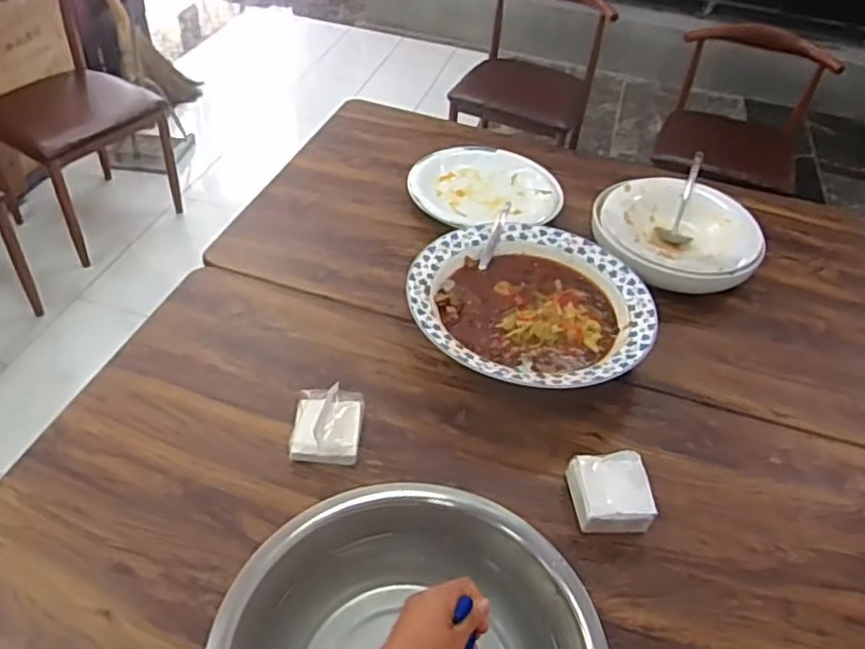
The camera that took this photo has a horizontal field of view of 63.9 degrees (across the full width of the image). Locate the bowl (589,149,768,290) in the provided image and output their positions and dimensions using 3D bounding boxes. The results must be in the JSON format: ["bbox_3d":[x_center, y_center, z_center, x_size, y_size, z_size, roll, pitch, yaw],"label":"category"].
[{"bbox_3d":[0.451,-0.171,1.283,0.302,0.094,0.286,3,44,-3],"label":"bowl"}]

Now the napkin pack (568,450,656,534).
[{"bbox_3d":[0.227,0.215,0.887,0.092,0.050,0.101,-4,44,-10],"label":"napkin pack"}]

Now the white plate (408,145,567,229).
[{"bbox_3d":[0.103,-0.273,1.375,0.282,0.038,0.282,3,44,-3],"label":"white plate"}]

